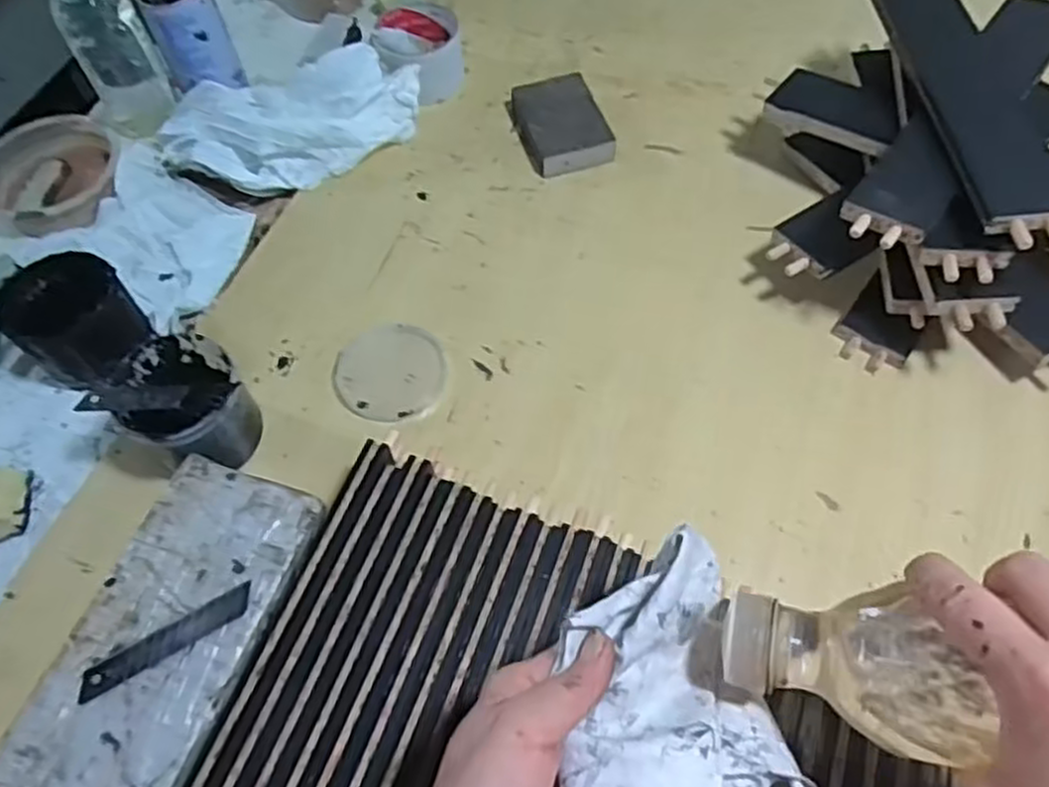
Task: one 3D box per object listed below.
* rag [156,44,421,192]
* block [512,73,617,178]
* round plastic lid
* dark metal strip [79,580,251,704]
[{"bbox_3d":[-0.219,-0.254,0.716,0.249,0.052,0.124,-9,61,-2],"label":"rag"},{"bbox_3d":[0.033,-0.249,0.715,0.074,0.025,0.102,-17,61,-6],"label":"block"},{"bbox_3d":[-0.102,-0.016,0.591,0.082,0.009,0.078,2,69,-4],"label":"round plastic lid"},{"bbox_3d":[-0.200,0.138,0.432,0.097,0.006,0.017,-29,61,-15],"label":"dark metal strip"}]

